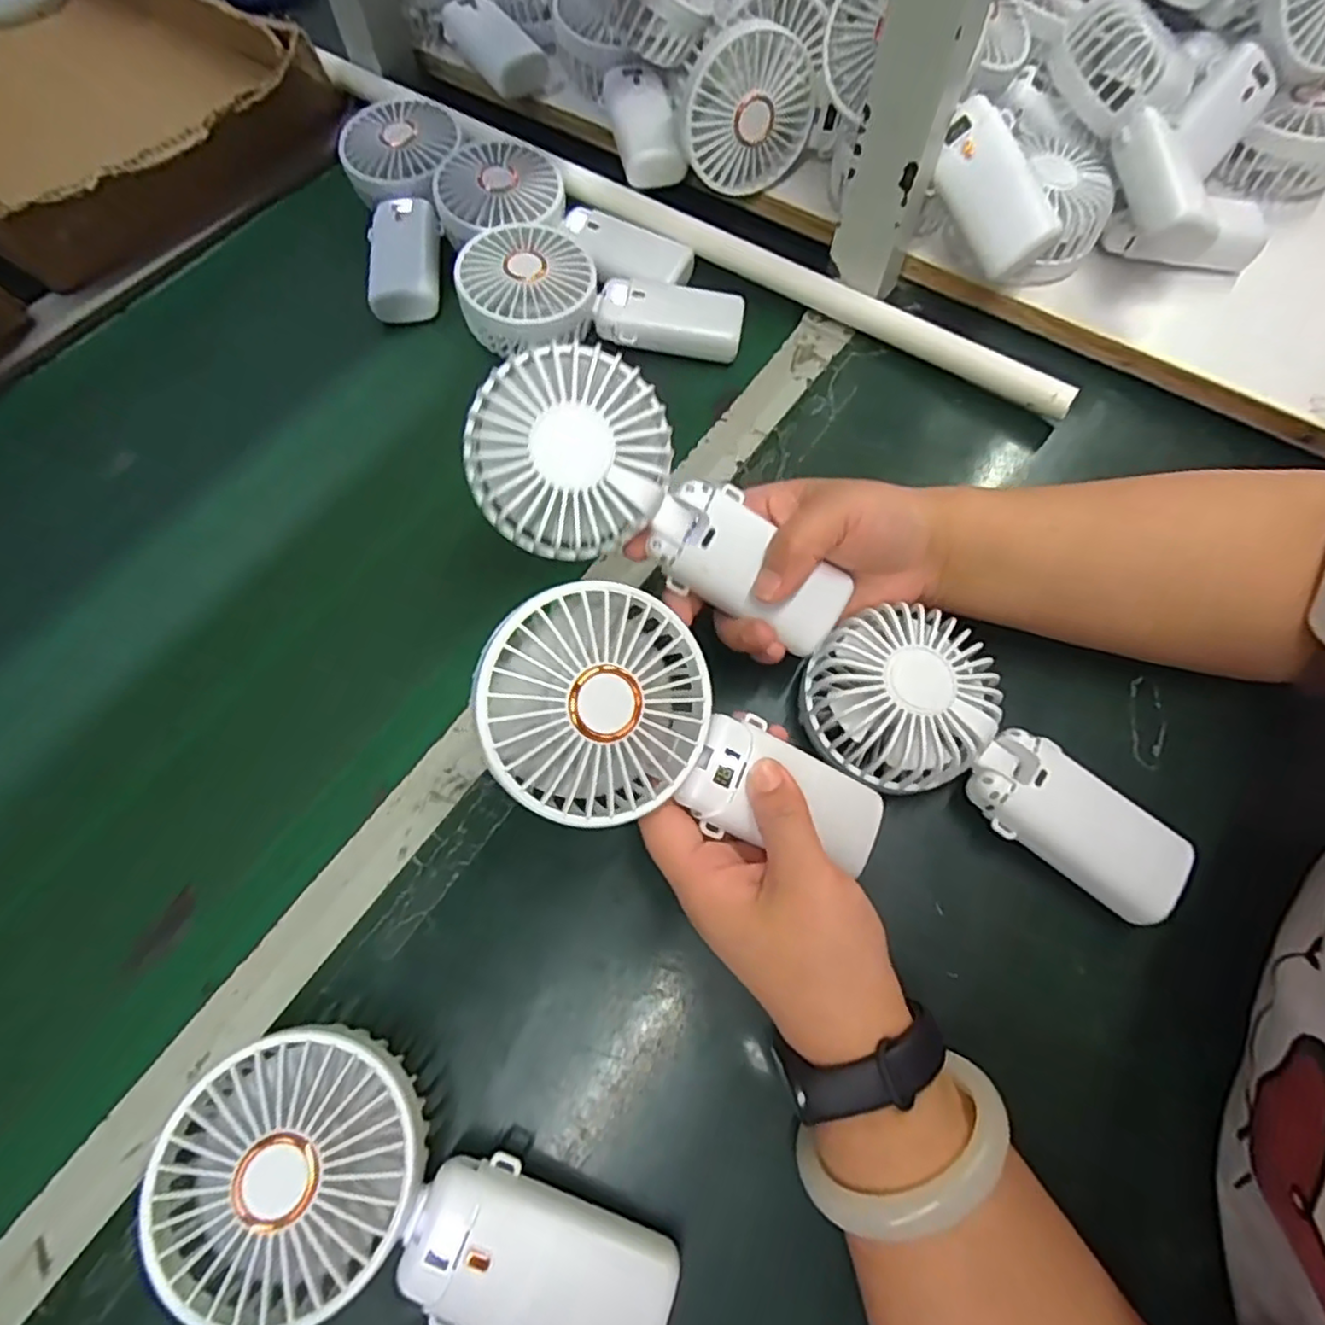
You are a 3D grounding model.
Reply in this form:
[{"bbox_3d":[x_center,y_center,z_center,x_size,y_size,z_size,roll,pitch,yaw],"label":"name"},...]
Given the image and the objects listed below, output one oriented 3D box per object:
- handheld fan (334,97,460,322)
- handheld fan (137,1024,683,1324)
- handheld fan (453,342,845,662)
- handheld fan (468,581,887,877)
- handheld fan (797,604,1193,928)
[{"bbox_3d":[-0.178,-0.322,0.485,0.083,0.045,0.173,-10,67,-4],"label":"handheld fan"},{"bbox_3d":[-0.084,0.199,0.250,0.178,0.053,0.084,16,68,7],"label":"handheld fan"},{"bbox_3d":[0.004,-0.066,0.299,0.176,0.042,0.078,29,67,-18],"label":"handheld fan"},{"bbox_3d":[0.012,0.035,0.274,0.176,0.034,0.081,26,66,-21],"label":"handheld fan"},{"bbox_3d":[0.149,0.044,0.321,0.175,0.052,0.083,34,71,14],"label":"handheld fan"}]

